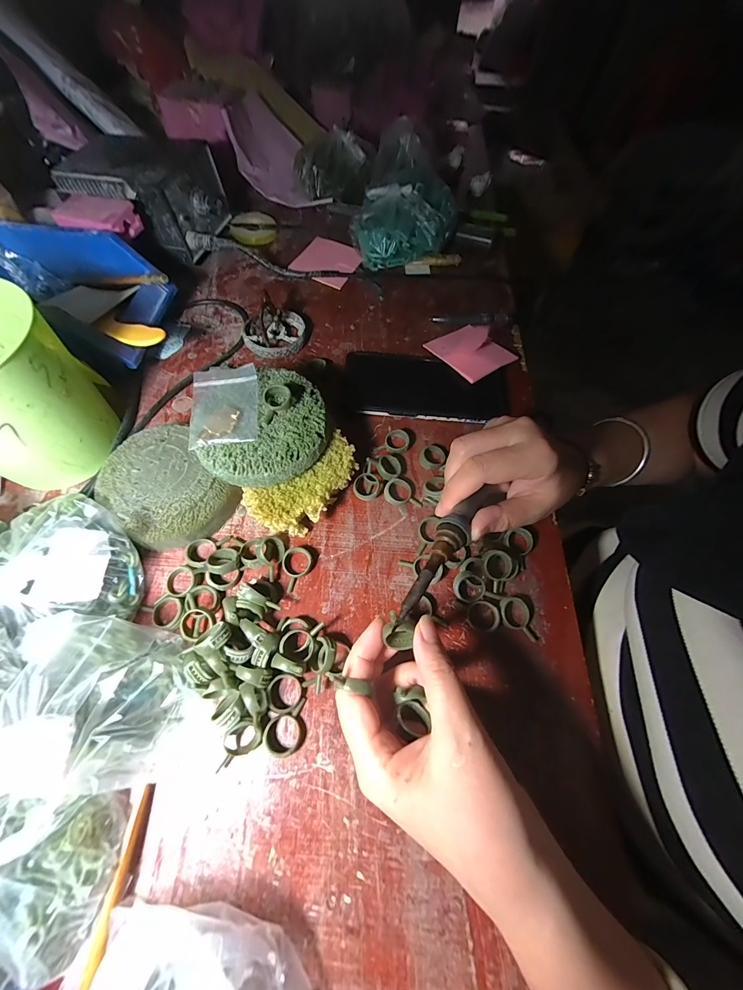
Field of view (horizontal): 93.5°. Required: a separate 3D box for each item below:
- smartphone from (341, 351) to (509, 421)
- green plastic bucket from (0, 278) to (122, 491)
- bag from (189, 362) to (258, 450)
[{"bbox_3d":[0.055,-0.116,0.366,0.166,0.012,0.085,7,63,1],"label":"smartphone"},{"bbox_3d":[-0.278,-0.075,0.268,0.114,0.111,0.107,1,63,-2],"label":"green plastic bucket"},{"bbox_3d":[-0.114,-0.069,0.269,0.050,0.014,0.070,-5,65,-6],"label":"bag"}]

